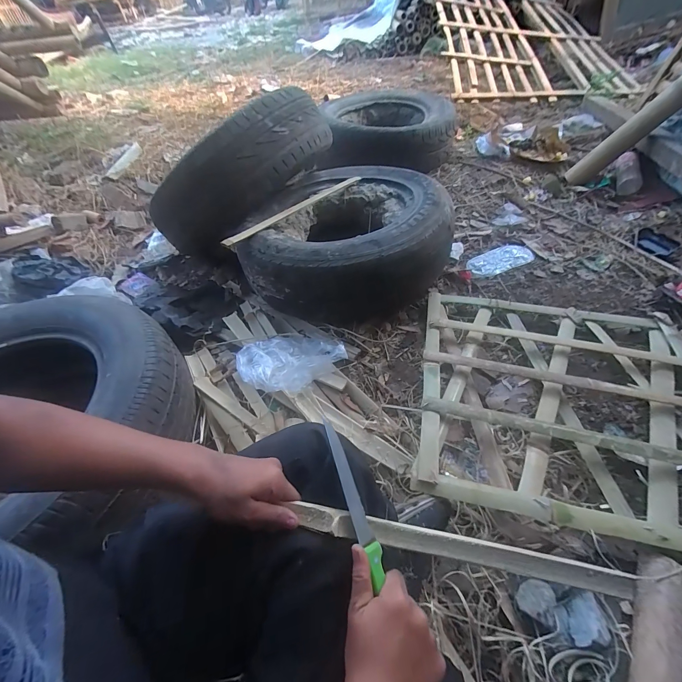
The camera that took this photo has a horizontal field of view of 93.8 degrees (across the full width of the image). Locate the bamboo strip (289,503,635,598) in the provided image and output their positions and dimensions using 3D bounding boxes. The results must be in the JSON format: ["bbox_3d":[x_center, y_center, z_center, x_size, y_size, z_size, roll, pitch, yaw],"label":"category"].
[{"bbox_3d":[0.118,0.216,0.334,0.344,0.011,0.024,9,71,6],"label":"bamboo strip"}]

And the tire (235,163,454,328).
[{"bbox_3d":[0.033,-0.284,0.875,0.482,0.183,0.556,4,48,10],"label":"tire"}]

